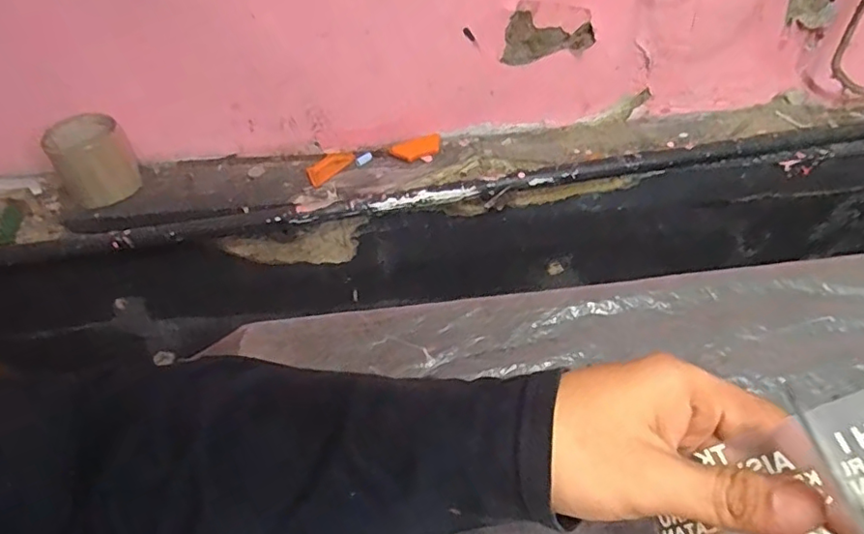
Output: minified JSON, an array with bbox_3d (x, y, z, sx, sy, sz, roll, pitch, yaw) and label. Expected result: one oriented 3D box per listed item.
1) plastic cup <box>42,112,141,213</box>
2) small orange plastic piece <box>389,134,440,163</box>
[{"bbox_3d":[-0.448,-0.140,0.756,0.088,0.099,0.088,-33,50,-25],"label":"plastic cup"},{"bbox_3d":[-0.021,-0.158,0.774,0.068,0.008,0.032,-14,74,-9],"label":"small orange plastic piece"}]

